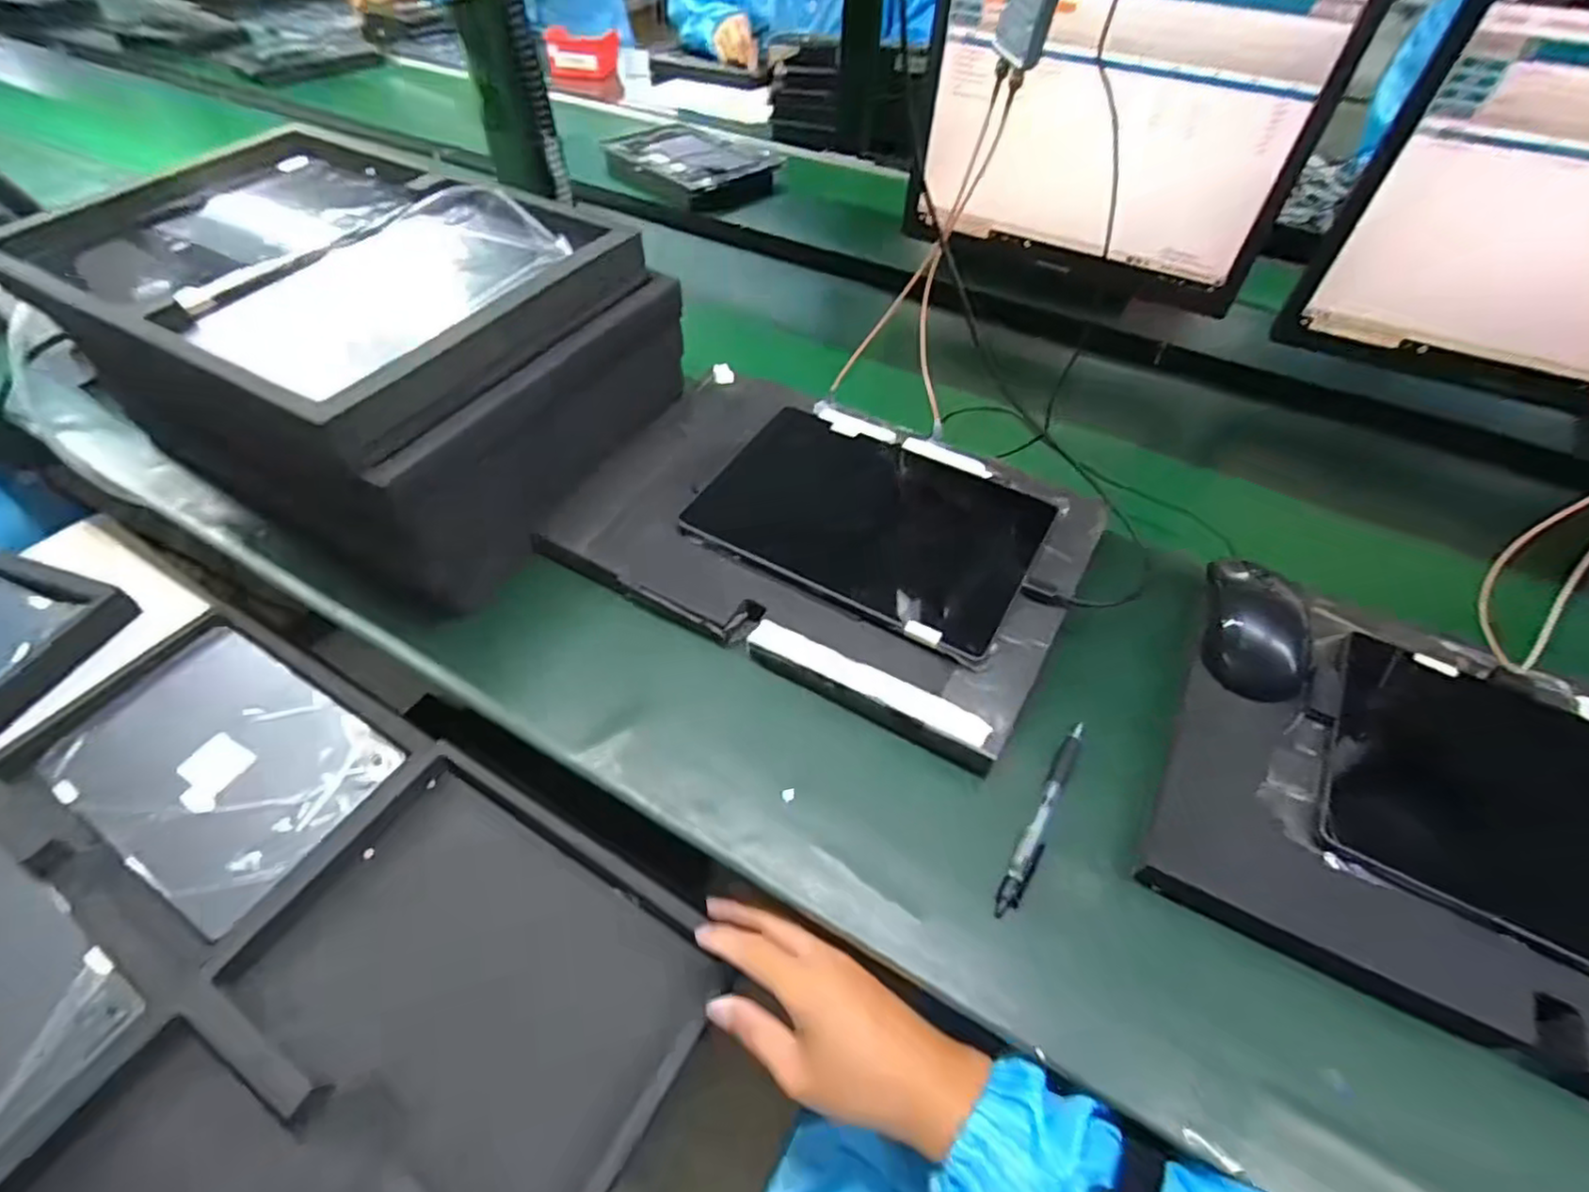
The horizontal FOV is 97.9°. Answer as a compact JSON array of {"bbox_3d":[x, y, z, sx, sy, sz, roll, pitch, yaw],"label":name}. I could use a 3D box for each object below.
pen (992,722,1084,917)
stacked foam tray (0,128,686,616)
[{"bbox_3d":[0.157,0.136,0.434,0.015,0.012,0.137,27,55,19],"label":"pen"},{"bbox_3d":[-0.366,-0.214,0.597,0.437,0.188,0.291,25,54,18],"label":"stacked foam tray"}]

